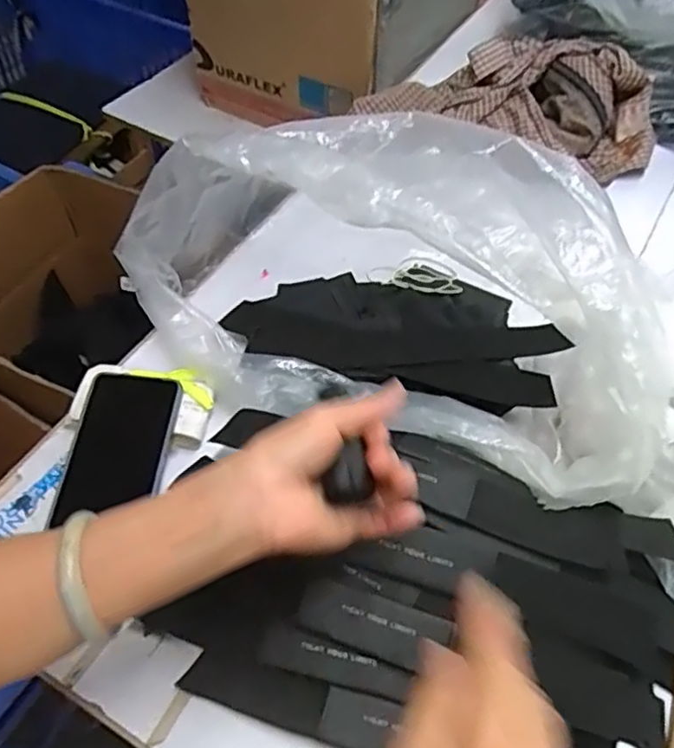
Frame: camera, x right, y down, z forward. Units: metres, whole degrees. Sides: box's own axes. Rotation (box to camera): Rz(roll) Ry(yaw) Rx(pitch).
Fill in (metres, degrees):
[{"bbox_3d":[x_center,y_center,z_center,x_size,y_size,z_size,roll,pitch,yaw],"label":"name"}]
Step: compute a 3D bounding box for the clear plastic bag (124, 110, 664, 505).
[{"bbox_3d":[0.048,-0.092,0.571,0.478,0.206,0.276,21,55,14],"label":"clear plastic bag"}]

